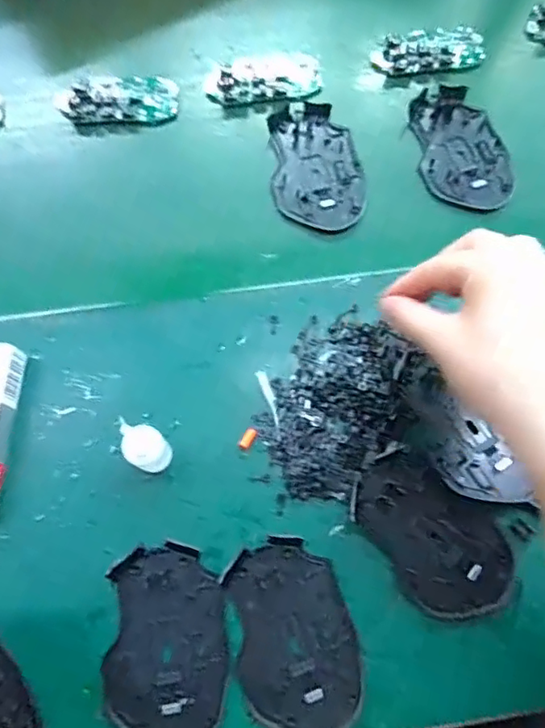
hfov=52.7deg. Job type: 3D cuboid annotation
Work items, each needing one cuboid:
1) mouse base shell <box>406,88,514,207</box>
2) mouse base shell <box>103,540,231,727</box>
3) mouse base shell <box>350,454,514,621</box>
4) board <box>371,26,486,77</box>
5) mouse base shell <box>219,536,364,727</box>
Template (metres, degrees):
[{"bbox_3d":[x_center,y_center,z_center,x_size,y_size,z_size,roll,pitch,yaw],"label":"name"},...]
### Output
[{"bbox_3d":[0.157,-0.180,0.457,0.071,0.010,0.116,-5,72,-3],"label":"mouse base shell"},{"bbox_3d":[-0.064,0.171,0.335,0.072,0.012,0.112,-5,72,-3],"label":"mouse base shell"},{"bbox_3d":[0.103,0.109,0.354,0.068,0.013,0.111,-36,76,-12],"label":"mouse base shell"},{"bbox_3d":[0.139,-0.277,0.487,0.096,0.011,0.041,-13,73,-5],"label":"board"},{"bbox_3d":[0.013,0.169,0.340,0.070,0.007,0.112,-15,73,-6],"label":"mouse base shell"}]

